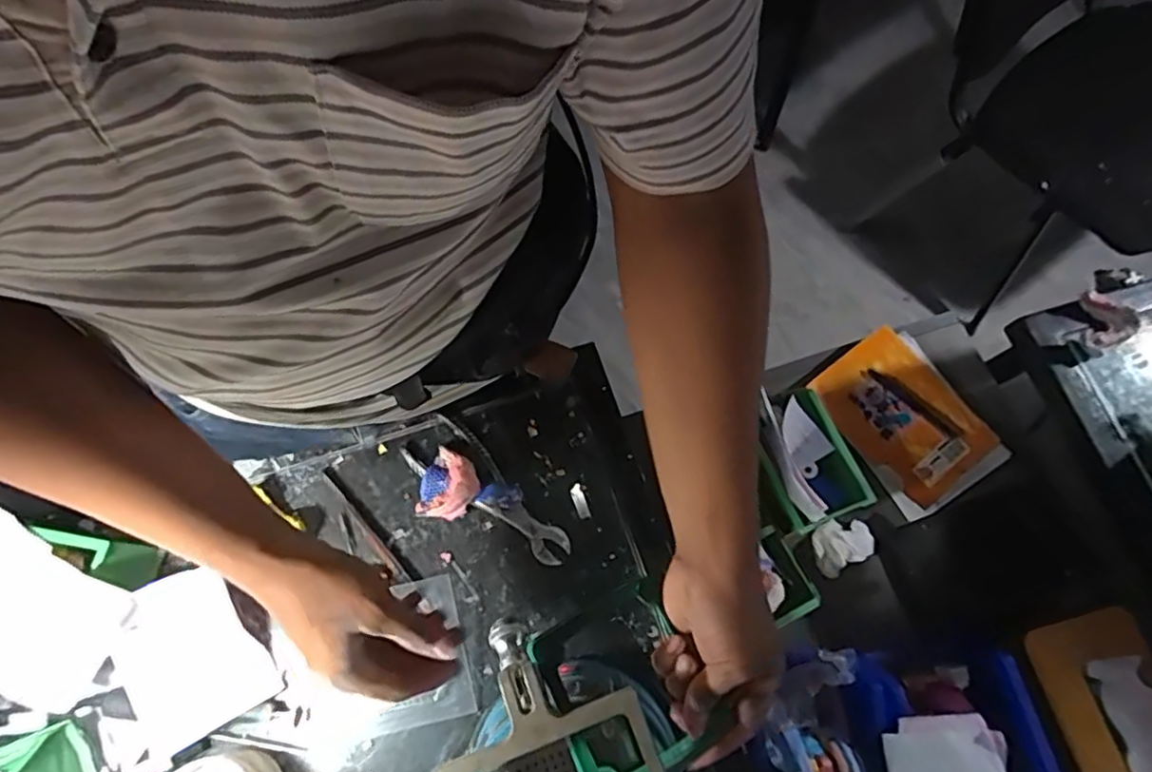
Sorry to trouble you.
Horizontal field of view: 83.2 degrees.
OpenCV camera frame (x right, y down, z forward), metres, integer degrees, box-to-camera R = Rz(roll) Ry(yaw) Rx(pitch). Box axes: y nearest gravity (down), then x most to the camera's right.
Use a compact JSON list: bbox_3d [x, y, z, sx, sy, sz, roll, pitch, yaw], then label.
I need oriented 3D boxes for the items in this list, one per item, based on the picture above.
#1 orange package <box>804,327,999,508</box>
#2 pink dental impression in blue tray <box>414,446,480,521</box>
[{"bbox_3d":[0.428,0.037,0.855,0.151,0.025,0.207,-37,74,-8],"label":"orange package"},{"bbox_3d":[-0.125,0.102,0.645,0.054,0.034,0.068,20,72,7],"label":"pink dental impression in blue tray"}]

